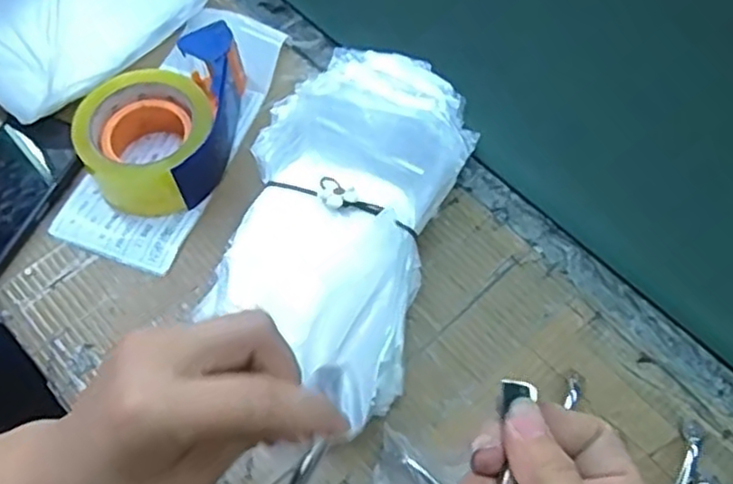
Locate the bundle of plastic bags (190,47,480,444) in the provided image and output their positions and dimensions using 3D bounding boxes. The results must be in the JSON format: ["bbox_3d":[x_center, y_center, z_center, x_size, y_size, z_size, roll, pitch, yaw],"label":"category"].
[{"bbox_3d":[-0.013,-0.028,0.508,0.145,0.096,0.267,17,63,8],"label":"bundle of plastic bags"}]

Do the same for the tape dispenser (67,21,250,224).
[{"bbox_3d":[-0.148,-0.093,0.561,0.155,0.064,0.108,-36,68,-18],"label":"tape dispenser"}]

